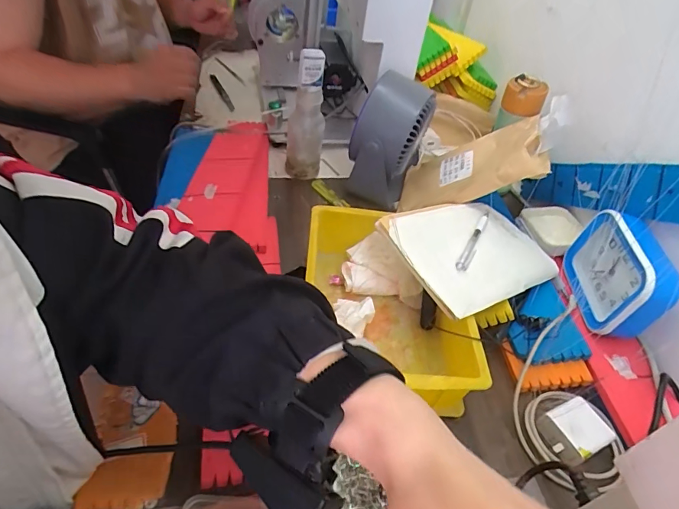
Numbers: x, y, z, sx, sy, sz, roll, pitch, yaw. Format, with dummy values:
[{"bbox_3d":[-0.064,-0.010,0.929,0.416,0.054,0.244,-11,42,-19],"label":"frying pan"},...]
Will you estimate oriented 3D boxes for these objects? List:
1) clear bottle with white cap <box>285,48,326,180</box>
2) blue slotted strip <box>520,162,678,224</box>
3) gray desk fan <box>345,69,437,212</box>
[{"bbox_3d":[-0.054,-0.211,0.662,0.057,0.194,0.048,0,45,-10],"label":"clear bottle with white cap"},{"bbox_3d":[0.352,-0.087,0.570,0.031,0.065,0.347,-10,13,-11],"label":"blue slotted strip"},{"bbox_3d":[0.076,-0.176,0.657,0.109,0.180,0.113,17,45,8],"label":"gray desk fan"}]

